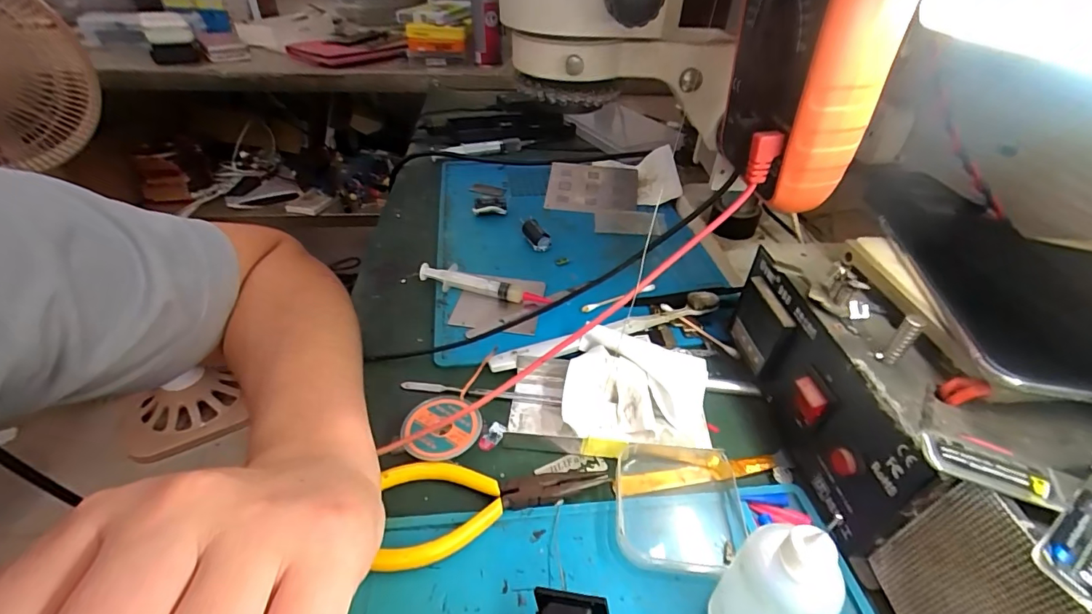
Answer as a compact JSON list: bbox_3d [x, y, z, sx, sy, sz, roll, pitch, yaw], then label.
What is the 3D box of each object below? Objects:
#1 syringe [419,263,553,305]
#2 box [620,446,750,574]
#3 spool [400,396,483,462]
[{"bbox_3d":[-0.051,-0.017,0.381,0.112,0.018,0.012,10,40,10],"label":"syringe"},{"bbox_3d":[0.071,0.104,0.244,0.065,0.013,0.063,5,40,4],"label":"box"},{"bbox_3d":[-0.062,0.072,0.276,0.044,0.016,0.042,1,39,-1],"label":"spool"}]

